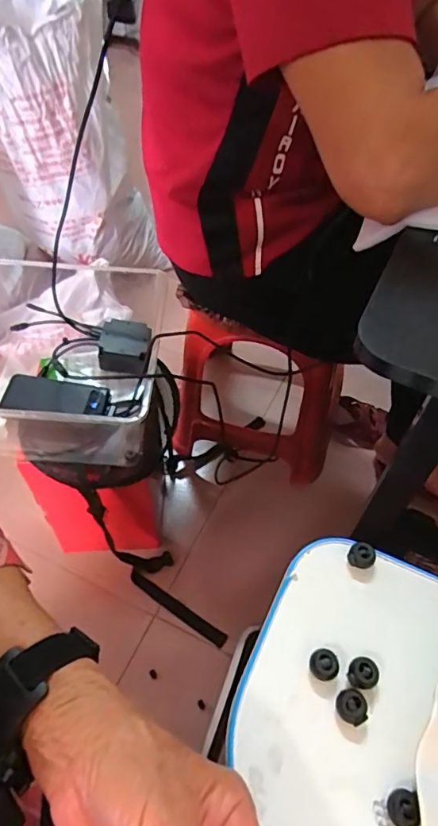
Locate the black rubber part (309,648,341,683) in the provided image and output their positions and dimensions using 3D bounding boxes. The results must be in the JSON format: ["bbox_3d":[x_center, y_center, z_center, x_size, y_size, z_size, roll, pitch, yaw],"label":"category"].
[{"bbox_3d":[0.065,0.157,0.324,0.017,0.012,0.017,17,55,11],"label":"black rubber part"}]

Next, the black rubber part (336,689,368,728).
[{"bbox_3d":[0.079,0.175,0.310,0.017,0.011,0.018,1,53,-1],"label":"black rubber part"}]

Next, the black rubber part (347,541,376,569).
[{"bbox_3d":[0.100,0.101,0.366,0.017,0.014,0.016,1,53,-1],"label":"black rubber part"}]

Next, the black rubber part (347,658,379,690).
[{"bbox_3d":[0.088,0.161,0.321,0.018,0.014,0.017,1,53,-1],"label":"black rubber part"}]

